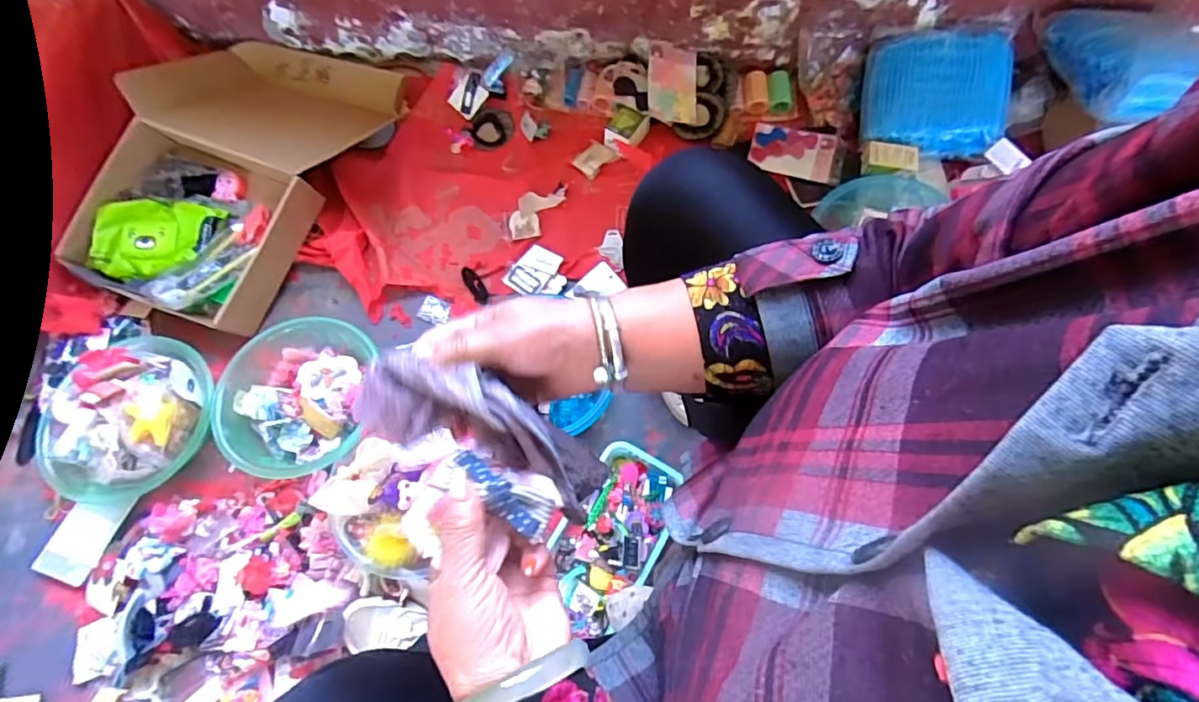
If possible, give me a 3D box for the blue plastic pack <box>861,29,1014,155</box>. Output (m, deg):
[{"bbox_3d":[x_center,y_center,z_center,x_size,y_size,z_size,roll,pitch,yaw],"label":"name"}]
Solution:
[{"bbox_3d":[0.569,-0.442,0.943,0.221,0.103,0.177,8,68,5],"label":"blue plastic pack"}]

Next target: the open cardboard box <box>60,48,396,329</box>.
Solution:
[{"bbox_3d":[-0.625,-0.335,0.949,0.388,0.122,0.583,16,69,8],"label":"open cardboard box"}]

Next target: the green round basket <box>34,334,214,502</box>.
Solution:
[{"bbox_3d":[-0.677,0.091,0.783,0.217,0.094,0.219,-1,68,1],"label":"green round basket"}]

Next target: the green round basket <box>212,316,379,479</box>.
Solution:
[{"bbox_3d":[-0.442,0.068,0.817,0.229,0.062,0.238,5,68,4],"label":"green round basket"}]

